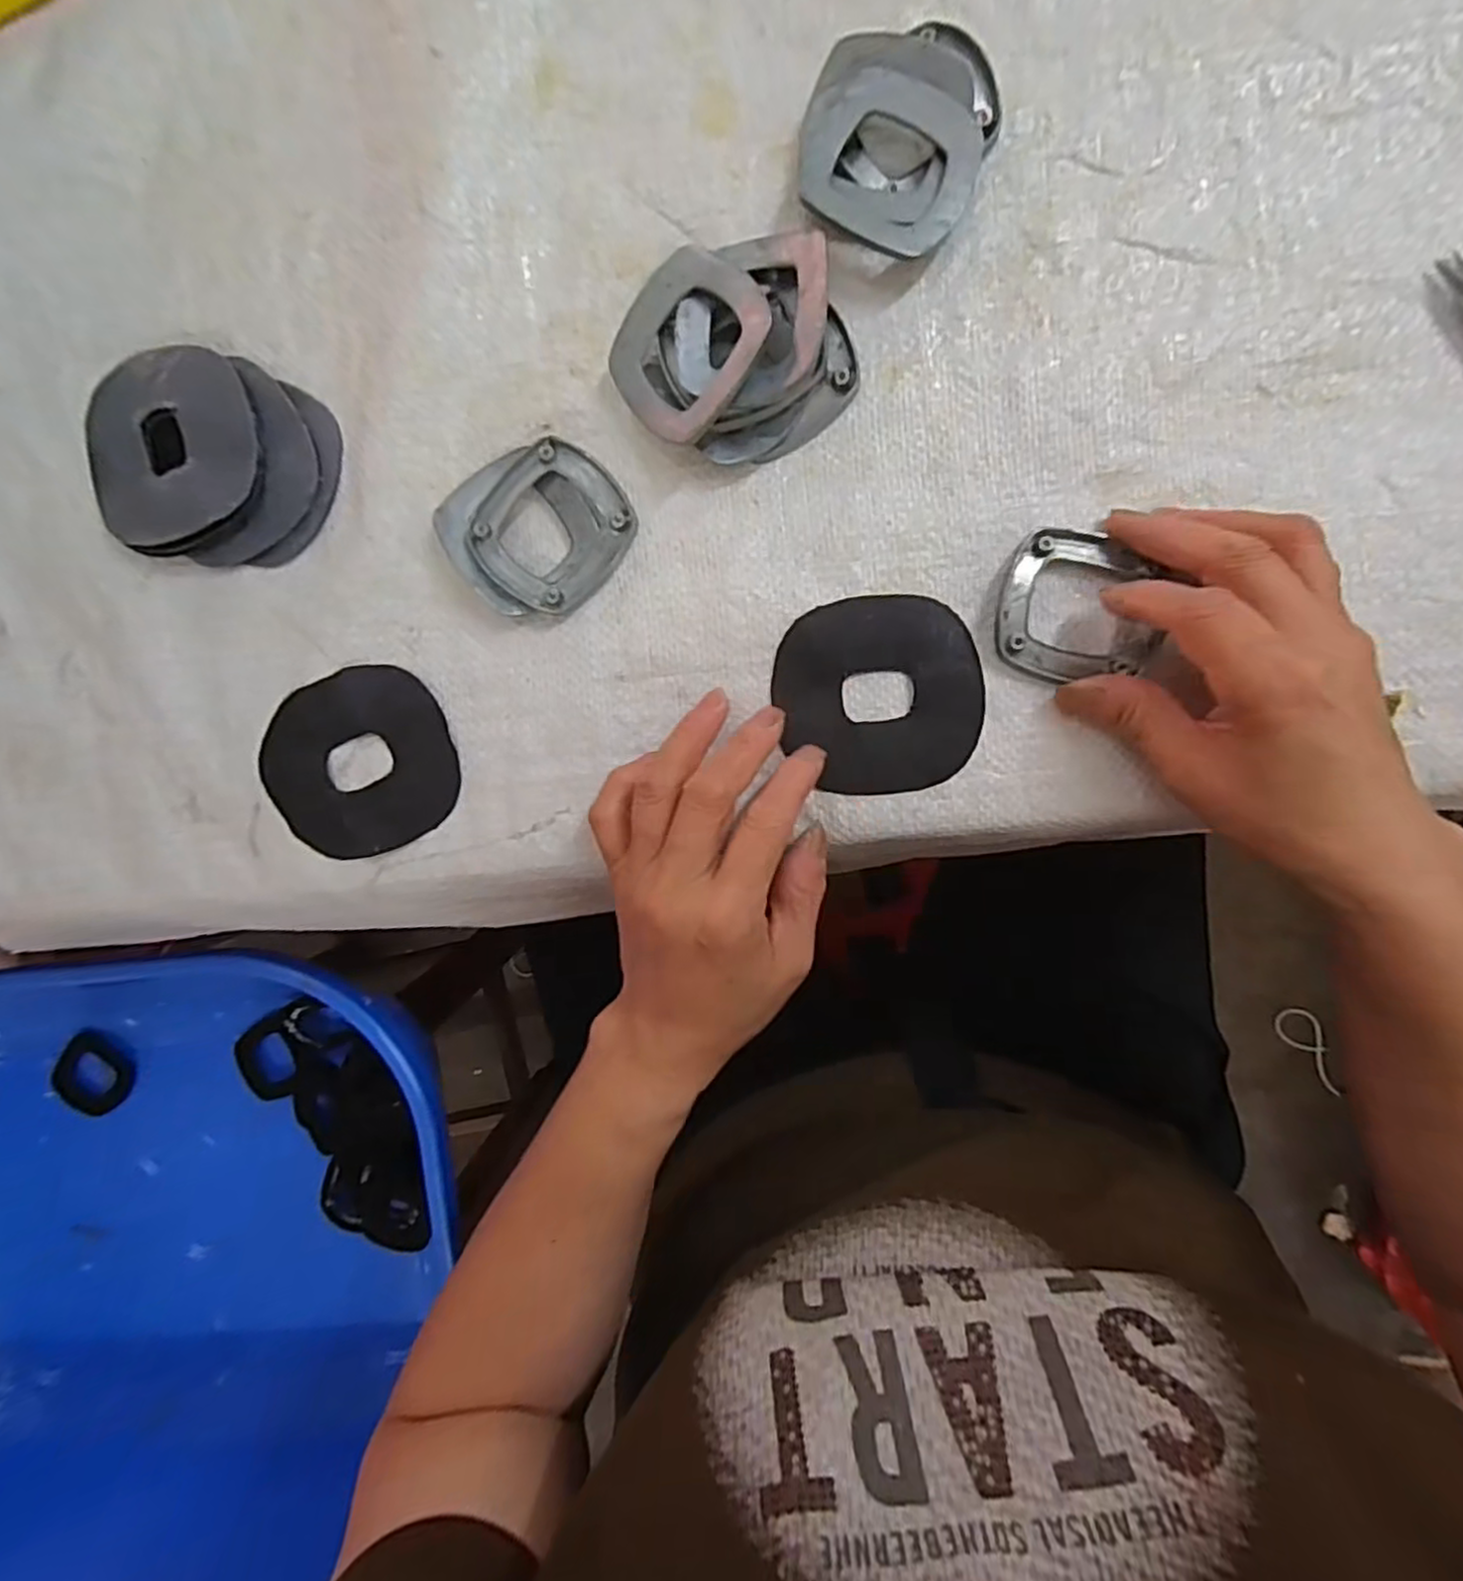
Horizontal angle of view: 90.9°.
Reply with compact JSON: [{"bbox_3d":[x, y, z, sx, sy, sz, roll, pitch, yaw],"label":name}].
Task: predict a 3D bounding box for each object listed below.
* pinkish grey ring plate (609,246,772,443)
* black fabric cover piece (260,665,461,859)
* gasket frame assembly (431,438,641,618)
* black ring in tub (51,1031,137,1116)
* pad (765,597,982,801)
[{"bbox_3d":[-0.017,-0.167,0.271,0.062,0.005,0.056,-45,78,23],"label":"pinkish grey ring plate"},{"bbox_3d":[-0.158,-0.012,0.307,0.079,0.006,0.076,-21,90,6],"label":"black fabric cover piece"},{"bbox_3d":[-0.080,-0.108,0.294,0.069,0.012,0.067,-40,88,6],"label":"gasket frame assembly"},{"bbox_3d":[-0.526,0.235,0.594,0.055,0.017,0.065,16,94,4],"label":"black ring in tub"},{"bbox_3d":[0.059,-0.038,0.288,0.079,0.004,0.076,-7,91,6],"label":"pad"}]

